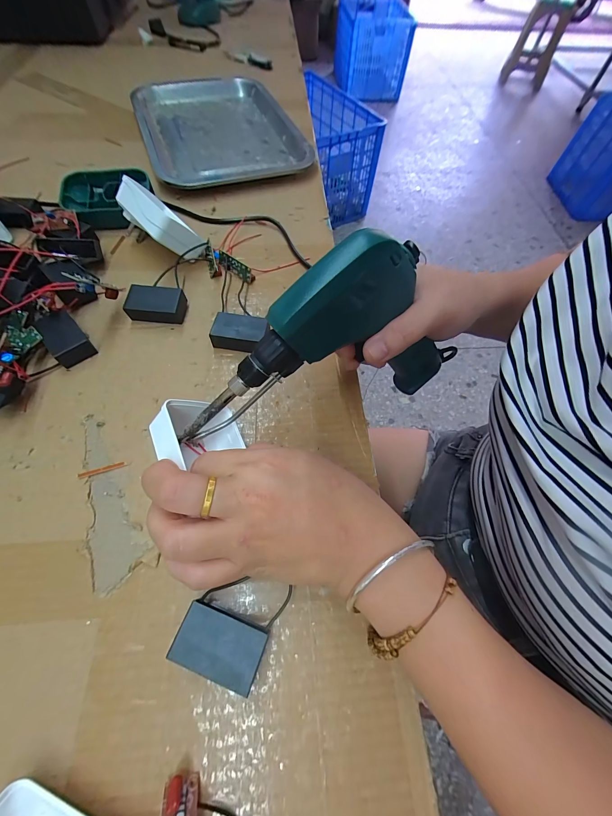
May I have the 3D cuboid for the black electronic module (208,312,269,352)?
[{"bbox_3d":[-0.060,-0.066,0.275,0.045,0.019,0.032,12,63,3],"label":"black electronic module"}]

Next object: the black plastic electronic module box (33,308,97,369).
[{"bbox_3d":[-0.211,-0.062,0.266,0.029,0.019,0.049,-39,71,-20],"label":"black plastic electronic module box"}]

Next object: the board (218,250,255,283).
[{"bbox_3d":[-0.075,-0.147,0.317,0.044,0.016,0.010,31,65,12],"label":"board"}]

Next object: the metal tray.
[{"bbox_3d":[-0.133,-0.418,0.448,0.205,0.017,0.321,-19,65,-12],"label":"metal tray"}]

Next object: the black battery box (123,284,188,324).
[{"bbox_3d":[-0.142,-0.097,0.286,0.051,0.021,0.027,4,62,-1],"label":"black battery box"}]

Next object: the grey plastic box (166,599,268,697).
[{"bbox_3d":[-0.047,0.131,0.171,0.046,0.018,0.029,20,63,7],"label":"grey plastic box"}]

